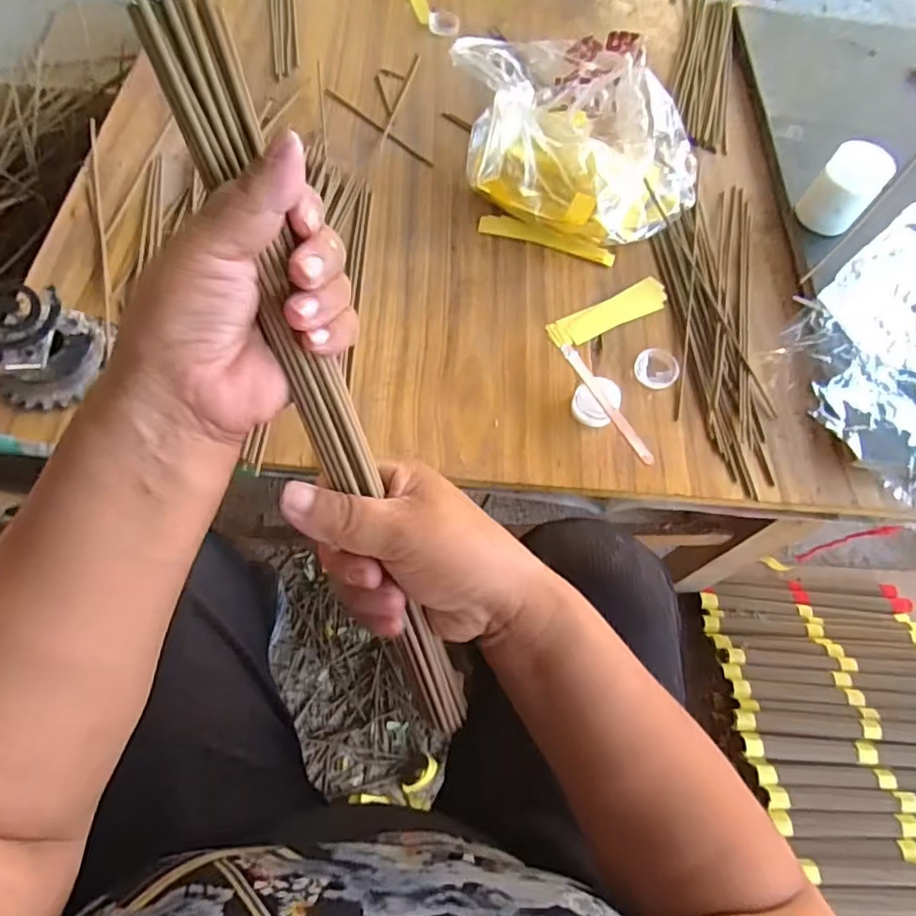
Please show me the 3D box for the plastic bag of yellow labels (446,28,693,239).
[{"bbox_3d":[0.116,-0.341,0.590,0.239,0.082,0.271,-31,71,-18],"label":"plastic bag of yellow labels"}]

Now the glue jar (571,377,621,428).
[{"bbox_3d":[0.116,-0.047,0.480,0.036,0.026,0.035,2,64,-5],"label":"glue jar"}]

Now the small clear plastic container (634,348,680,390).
[{"bbox_3d":[0.178,-0.081,0.511,0.038,0.004,0.040,13,64,1],"label":"small clear plastic container"}]

